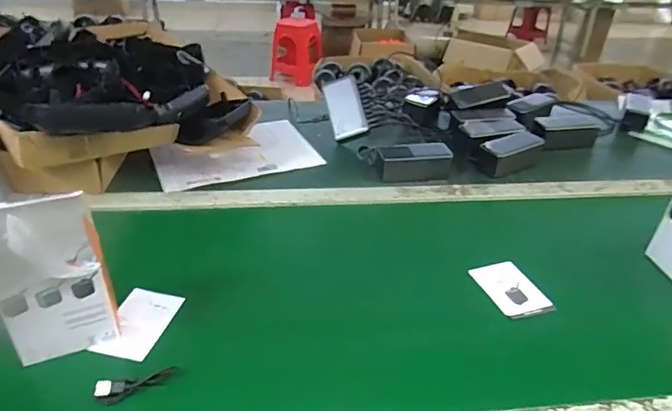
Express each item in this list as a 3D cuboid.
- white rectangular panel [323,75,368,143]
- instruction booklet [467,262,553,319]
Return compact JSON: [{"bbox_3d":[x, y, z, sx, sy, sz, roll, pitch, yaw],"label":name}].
[{"bbox_3d":[0.019,-0.197,0.955,0.068,0.017,0.132,-17,73,11],"label":"white rectangular panel"},{"bbox_3d":[0.234,0.112,0.647,0.071,0.009,0.099,-9,36,-17],"label":"instruction booklet"}]

